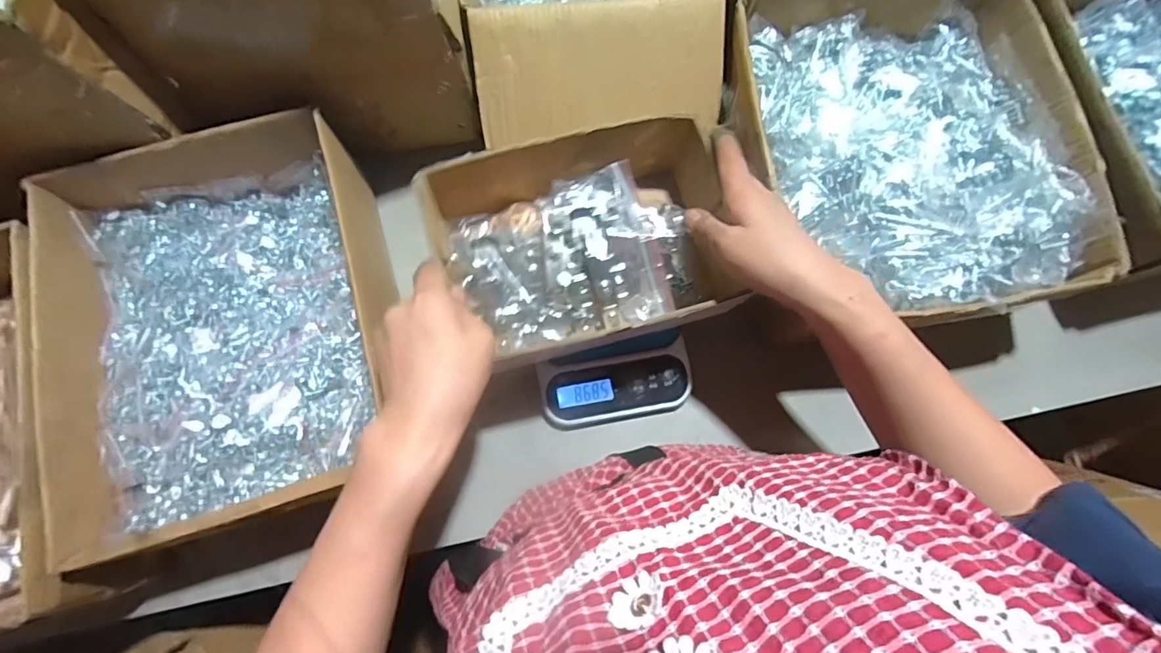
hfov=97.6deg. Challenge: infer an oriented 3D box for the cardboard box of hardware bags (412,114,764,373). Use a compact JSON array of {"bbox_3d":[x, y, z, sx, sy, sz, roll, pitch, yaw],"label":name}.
[{"bbox_3d":[0.005,-0.070,0.446,0.247,0.096,0.177,-18,78,-3],"label":"cardboard box of hardware bags"}]

